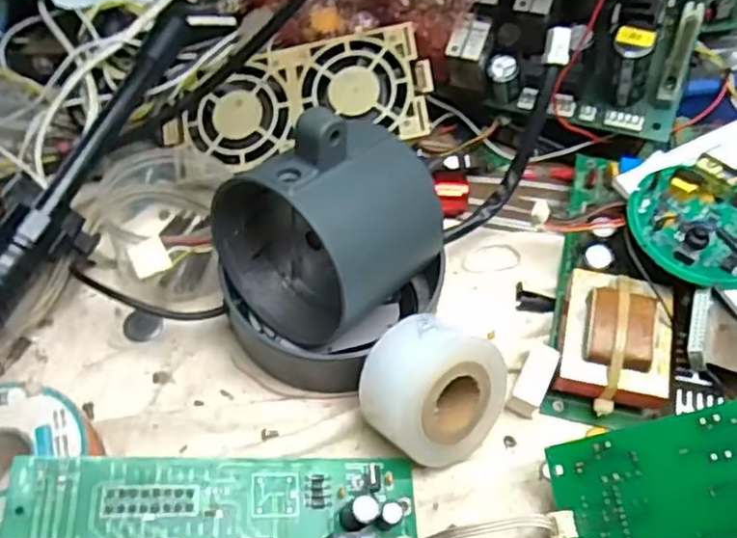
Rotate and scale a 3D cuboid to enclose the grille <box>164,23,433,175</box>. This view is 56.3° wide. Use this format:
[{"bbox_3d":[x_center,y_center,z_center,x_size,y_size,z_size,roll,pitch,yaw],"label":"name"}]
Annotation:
[{"bbox_3d":[-0.039,-0.090,0.372,0.141,0.006,0.063,-10,79,6],"label":"grille"}]

